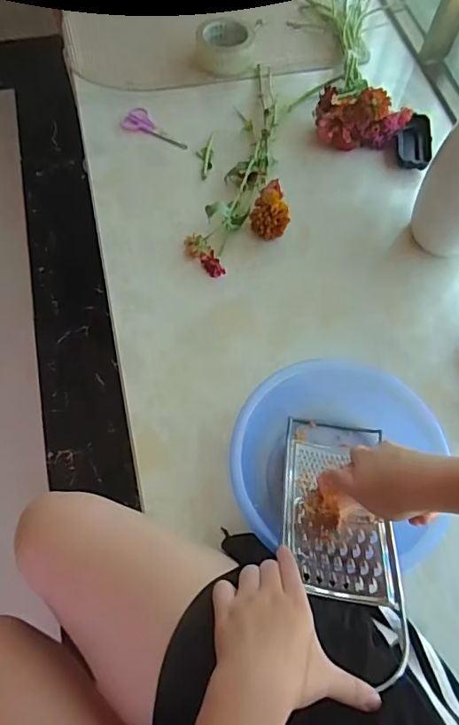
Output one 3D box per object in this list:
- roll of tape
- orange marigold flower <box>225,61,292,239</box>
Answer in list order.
[{"bbox_3d":[-0.007,-0.544,0.859,0.097,0.054,0.097,1,64,-2],"label":"roll of tape"},{"bbox_3d":[0.041,-0.340,0.769,0.073,0.048,0.354,0,65,-3],"label":"orange marigold flower"}]

